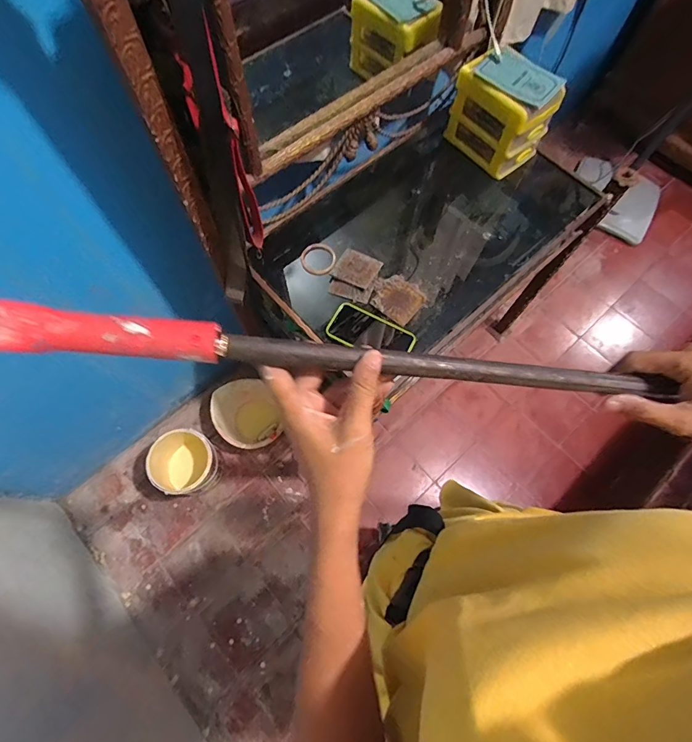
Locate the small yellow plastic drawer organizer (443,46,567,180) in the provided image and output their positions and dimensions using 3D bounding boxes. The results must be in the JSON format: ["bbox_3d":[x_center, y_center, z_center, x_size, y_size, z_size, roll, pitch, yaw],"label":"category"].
[{"bbox_3d":[0.324,-0.542,0.875,0.118,0.161,0.184,-40,75,-14],"label":"small yellow plastic drawer organizer"}]

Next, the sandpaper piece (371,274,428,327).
[{"bbox_3d":[0.102,-0.140,0.800,0.088,0.010,0.083,40,75,8],"label":"sandpaper piece"}]

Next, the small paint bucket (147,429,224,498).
[{"bbox_3d":[-0.490,0.287,1.279,0.195,0.170,0.180,0,69,0],"label":"small paint bucket"}]

